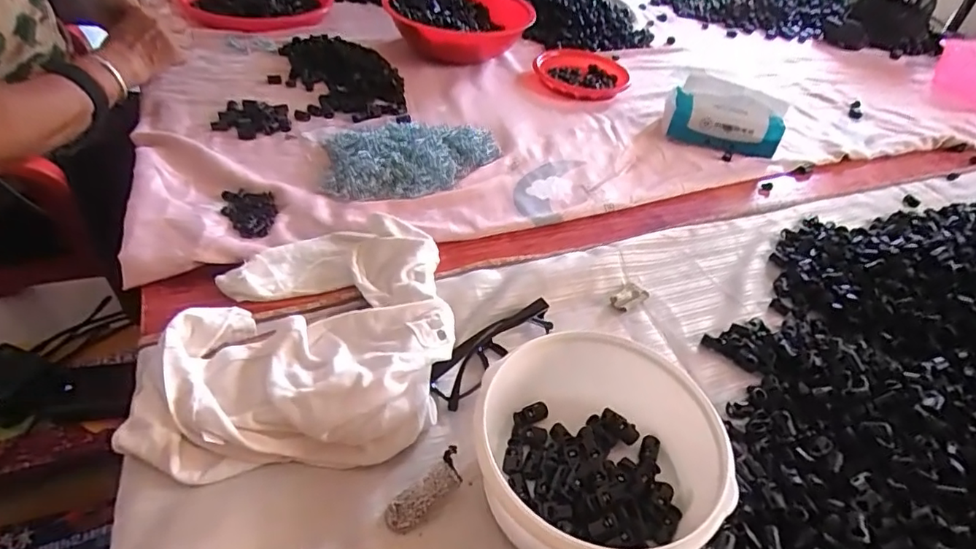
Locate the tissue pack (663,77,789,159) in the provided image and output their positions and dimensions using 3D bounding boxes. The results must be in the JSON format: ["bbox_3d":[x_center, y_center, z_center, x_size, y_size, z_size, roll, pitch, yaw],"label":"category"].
[{"bbox_3d":[0.334,-0.221,0.775,0.158,0.074,0.083,17,42,12],"label":"tissue pack"}]

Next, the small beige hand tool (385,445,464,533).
[{"bbox_3d":[-0.041,0.149,0.374,0.021,0.016,0.062,36,48,29],"label":"small beige hand tool"}]

